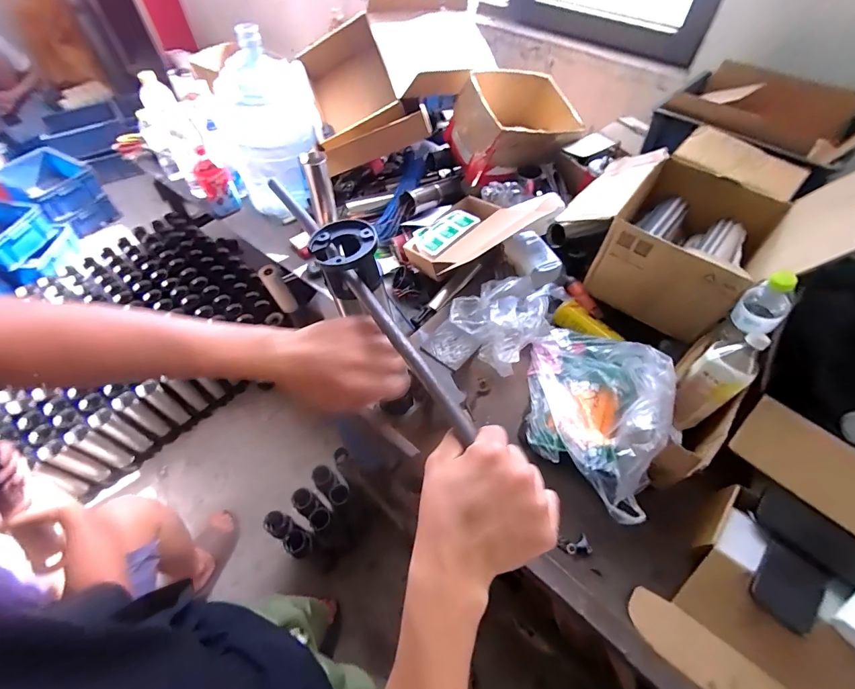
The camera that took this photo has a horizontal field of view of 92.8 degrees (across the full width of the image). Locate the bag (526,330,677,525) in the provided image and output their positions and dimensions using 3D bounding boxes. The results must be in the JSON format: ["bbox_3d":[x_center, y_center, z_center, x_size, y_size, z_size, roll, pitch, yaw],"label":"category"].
[{"bbox_3d":[0.301,0.102,0.736,0.202,0.159,0.358,7,57,3],"label":"bag"}]

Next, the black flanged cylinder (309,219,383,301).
[{"bbox_3d":[-0.088,-0.095,0.454,0.068,0.053,0.076,-23,61,-15],"label":"black flanged cylinder"}]

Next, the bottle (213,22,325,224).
[{"bbox_3d":[-0.473,-0.663,1.251,0.281,0.423,0.253,-21,60,-14],"label":"bottle"}]

